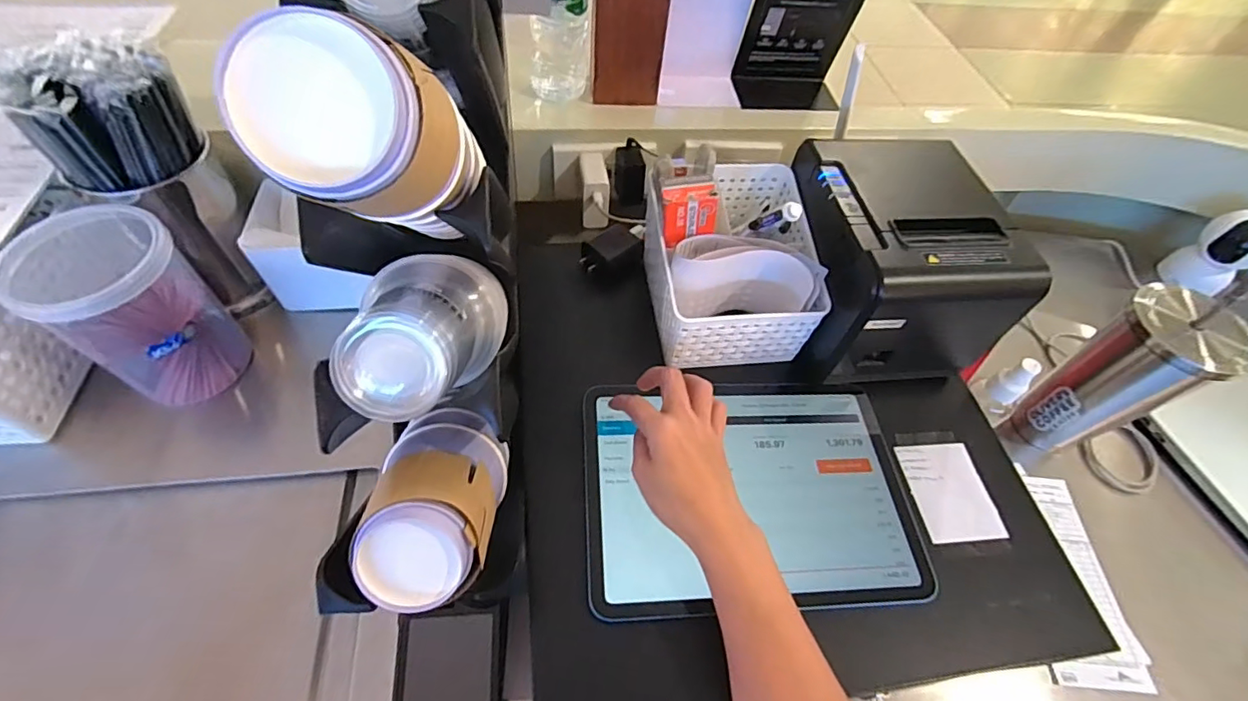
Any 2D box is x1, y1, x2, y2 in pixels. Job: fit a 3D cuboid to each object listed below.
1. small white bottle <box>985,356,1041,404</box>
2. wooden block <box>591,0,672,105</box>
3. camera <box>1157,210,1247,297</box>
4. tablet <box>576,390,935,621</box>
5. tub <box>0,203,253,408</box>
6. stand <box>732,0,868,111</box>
[{"bbox_3d":[0.337,0.028,0.470,0.019,0.049,0.024,-27,61,-22],"label":"small white bottle"},{"bbox_3d":[0.003,-0.355,0.576,0.081,0.167,0.054,0,55,-6],"label":"wooden block"},{"bbox_3d":[0.755,-0.118,0.691,0.099,0.111,0.074,-27,61,-22],"label":"camera"},{"bbox_3d":[0.095,0.104,0.420,0.248,0.011,0.176,-1,55,-7],"label":"tablet"},{"bbox_3d":[-0.450,-0.034,0.506,0.112,0.185,0.115,3,54,-4],"label":"tub"},{"bbox_3d":[0.210,-0.378,0.616,0.134,0.219,0.058,-3,55,-8],"label":"stand"}]

